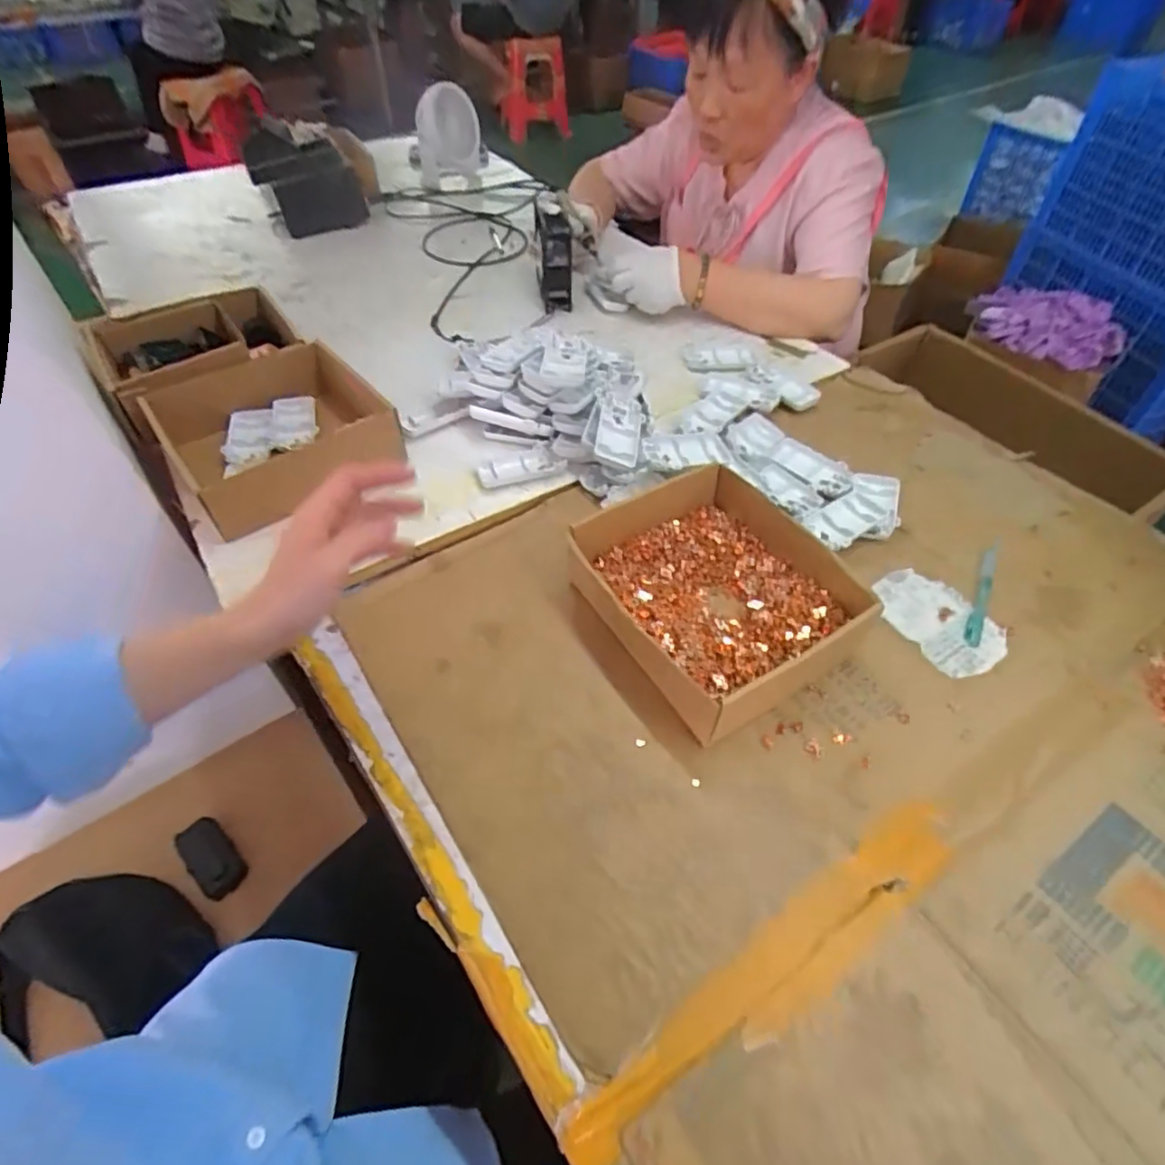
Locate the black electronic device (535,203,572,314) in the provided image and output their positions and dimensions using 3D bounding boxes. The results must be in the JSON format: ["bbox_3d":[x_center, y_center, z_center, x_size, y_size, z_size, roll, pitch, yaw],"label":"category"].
[{"bbox_3d":[-0.041,-0.455,0.907,0.050,0.112,0.065,-4,50,-3],"label":"black electronic device"}]

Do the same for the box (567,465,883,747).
[{"bbox_3d":[0.116,0.007,0.567,0.204,0.066,0.210,-23,54,-18],"label":"box"}]

